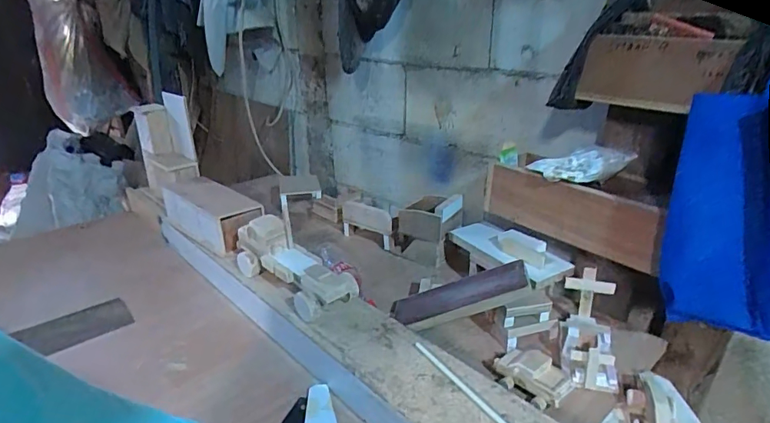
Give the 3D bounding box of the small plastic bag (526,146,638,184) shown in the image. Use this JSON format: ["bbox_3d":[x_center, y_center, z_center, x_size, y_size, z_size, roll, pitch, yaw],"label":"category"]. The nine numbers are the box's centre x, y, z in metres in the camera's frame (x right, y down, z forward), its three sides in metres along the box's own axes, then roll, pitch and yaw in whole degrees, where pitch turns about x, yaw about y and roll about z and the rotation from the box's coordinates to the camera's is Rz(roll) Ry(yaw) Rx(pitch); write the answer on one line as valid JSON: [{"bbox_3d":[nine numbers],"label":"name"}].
[{"bbox_3d":[0.325,-0.075,0.784,0.161,0.057,0.046,-4,18,29],"label":"small plastic bag"}]

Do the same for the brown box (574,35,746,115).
[{"bbox_3d":[0.400,-0.208,0.705,0.196,0.102,0.028,21,30,37],"label":"brown box"}]

